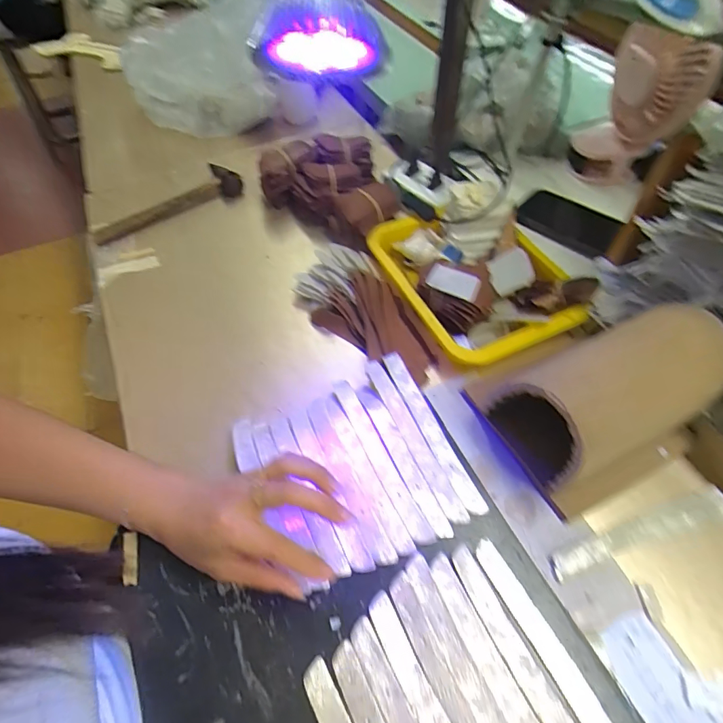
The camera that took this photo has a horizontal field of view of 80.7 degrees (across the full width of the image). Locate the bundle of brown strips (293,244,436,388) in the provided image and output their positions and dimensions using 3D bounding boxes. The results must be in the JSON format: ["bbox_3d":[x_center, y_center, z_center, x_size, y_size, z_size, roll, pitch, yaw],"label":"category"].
[{"bbox_3d":[0.003,-0.061,0.538,0.110,0.036,0.232,-26,59,-16],"label":"bundle of brown strips"}]

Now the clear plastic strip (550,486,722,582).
[{"bbox_3d":[0.263,0.158,0.394,0.195,0.008,0.031,-12,59,-9],"label":"clear plastic strip"}]

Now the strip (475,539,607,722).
[{"bbox_3d":[0.144,0.224,0.303,0.019,0.006,0.195,-22,56,-15],"label":"strip"}]

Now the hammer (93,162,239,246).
[{"bbox_3d":[-0.313,-0.254,0.688,0.243,0.033,0.073,-34,61,-21],"label":"hammer"}]

